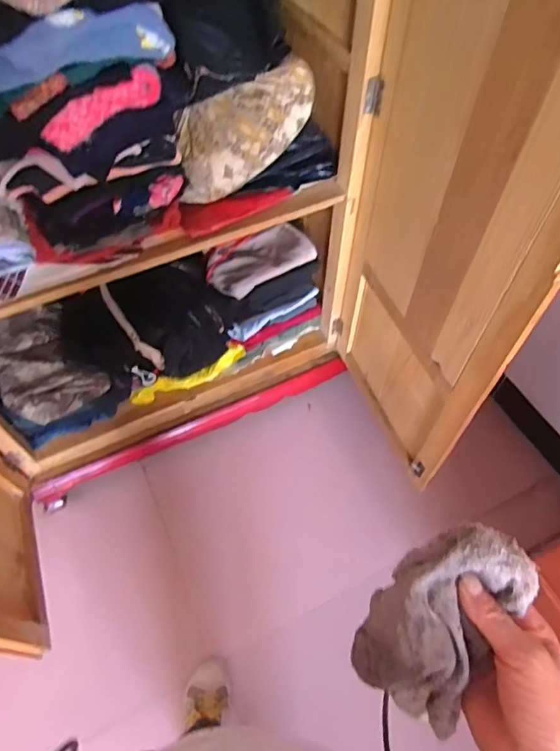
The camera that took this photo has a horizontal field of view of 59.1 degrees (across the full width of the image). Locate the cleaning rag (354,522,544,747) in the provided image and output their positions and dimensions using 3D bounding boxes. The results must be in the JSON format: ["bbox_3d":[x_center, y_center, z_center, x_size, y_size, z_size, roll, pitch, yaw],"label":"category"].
[{"bbox_3d":[0.111,0.169,0.345,0.083,0.088,0.115,27,61,16],"label":"cleaning rag"}]

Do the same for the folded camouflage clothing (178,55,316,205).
[{"bbox_3d":[-0.070,-0.469,0.954,0.313,0.158,0.100,-30,18,2],"label":"folded camouflage clothing"}]

